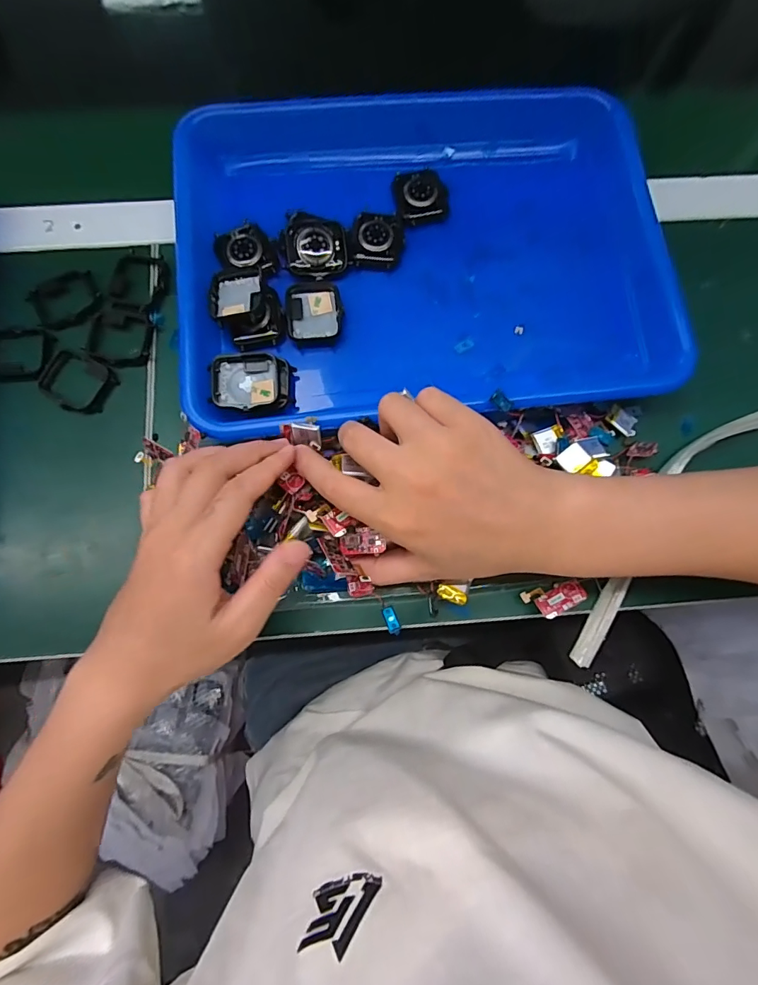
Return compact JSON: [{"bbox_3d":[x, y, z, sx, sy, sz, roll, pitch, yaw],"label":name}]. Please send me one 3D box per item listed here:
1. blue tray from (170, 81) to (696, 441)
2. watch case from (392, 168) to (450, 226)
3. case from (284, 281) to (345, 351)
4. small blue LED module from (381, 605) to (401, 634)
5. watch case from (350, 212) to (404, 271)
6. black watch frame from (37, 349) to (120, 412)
[{"bbox_3d":[0.029,-0.182,0.318,0.322,0.049,0.268,-7,77,-3],"label":"blue tray"},{"bbox_3d":[0.031,-0.216,0.330,0.038,0.010,0.043,-12,78,-4],"label":"watch case"},{"bbox_3d":[-0.044,-0.122,0.313,0.038,0.015,0.043,-9,77,-3],"label":"case"},{"bbox_3d":[0.007,0.074,0.264,0.008,0.004,0.015,-23,75,-4],"label":"small blue LED module"},{"bbox_3d":[-0.001,-0.180,0.321,0.035,0.009,0.042,2,77,-1],"label":"watch case"},{"bbox_3d":[-0.210,-0.076,0.314,0.048,0.008,0.038,24,78,4],"label":"black watch frame"}]

